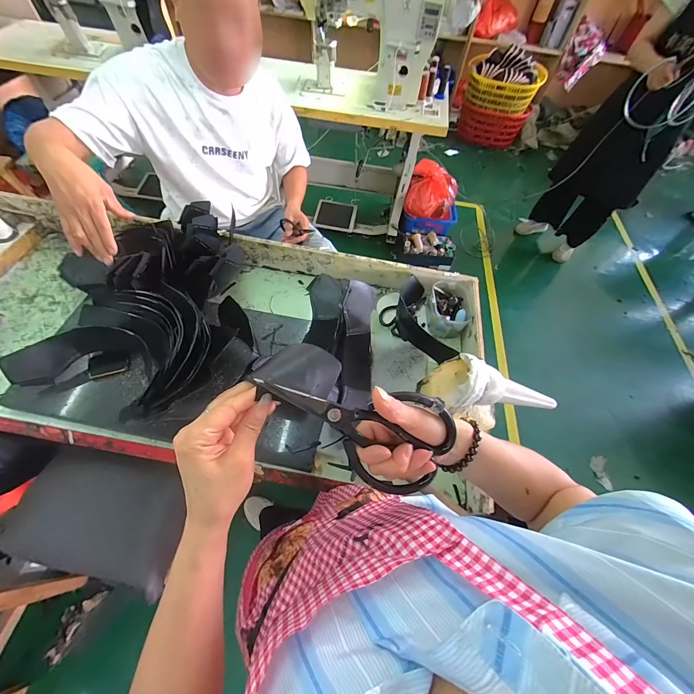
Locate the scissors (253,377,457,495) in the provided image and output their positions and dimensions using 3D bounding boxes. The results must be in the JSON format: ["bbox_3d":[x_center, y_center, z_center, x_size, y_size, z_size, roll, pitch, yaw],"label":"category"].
[{"bbox_3d":[0.004,0.086,0.282,0.178,0.017,0.098,6,98,-5],"label":"scissors"}]

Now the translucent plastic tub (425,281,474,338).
[{"bbox_3d":[0.259,-0.097,0.773,0.100,0.071,0.135,8,58,1],"label":"translucent plastic tub"}]

